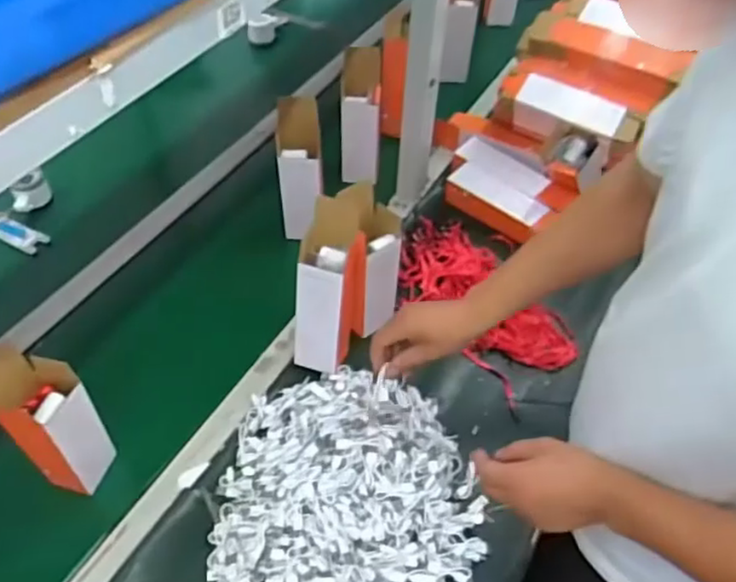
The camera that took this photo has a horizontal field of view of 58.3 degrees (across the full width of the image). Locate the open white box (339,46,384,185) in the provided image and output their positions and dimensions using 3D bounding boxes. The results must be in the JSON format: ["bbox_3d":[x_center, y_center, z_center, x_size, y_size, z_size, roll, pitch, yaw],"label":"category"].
[{"bbox_3d":[-0.016,-0.304,1.147,0.078,0.224,0.046,4,25,3],"label":"open white box"}]

